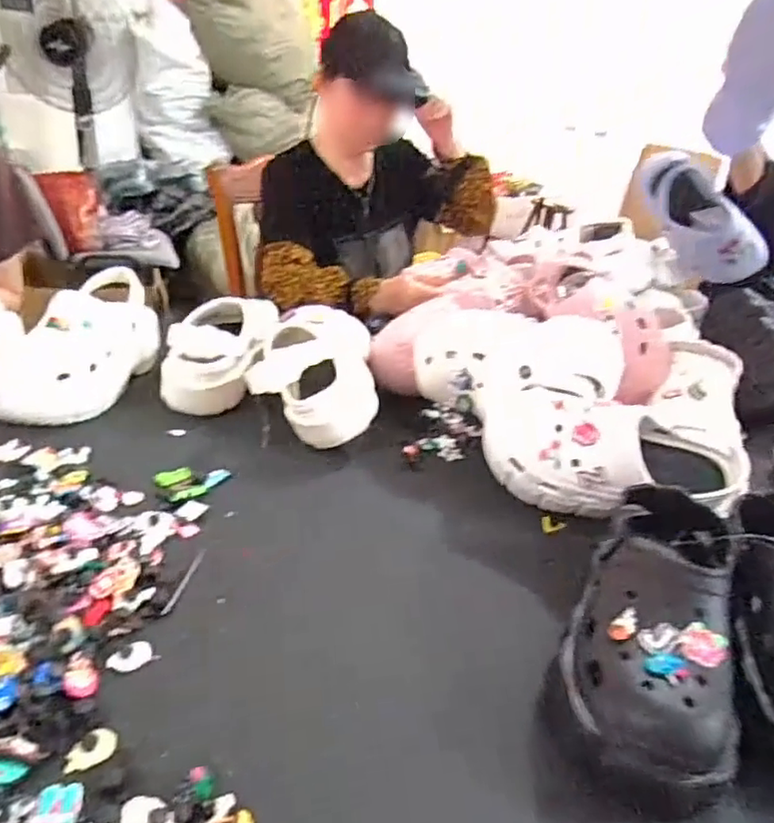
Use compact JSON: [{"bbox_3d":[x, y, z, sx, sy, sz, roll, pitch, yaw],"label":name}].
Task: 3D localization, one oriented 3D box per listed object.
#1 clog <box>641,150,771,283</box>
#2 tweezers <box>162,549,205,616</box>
[{"bbox_3d":[0.515,-0.317,1.050,0.247,0.108,0.104,47,29,-8],"label":"clog"},{"bbox_3d":[-0.169,0.141,0.531,0.007,0.004,0.075,10,28,5],"label":"tweezers"}]

